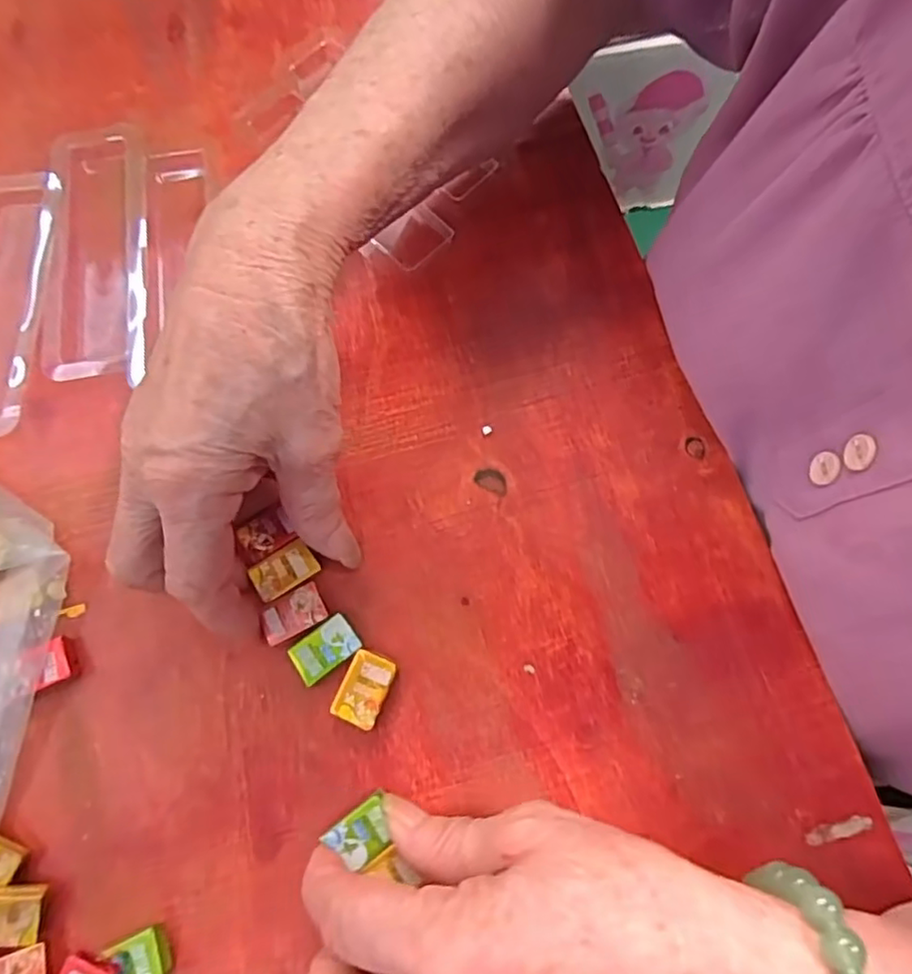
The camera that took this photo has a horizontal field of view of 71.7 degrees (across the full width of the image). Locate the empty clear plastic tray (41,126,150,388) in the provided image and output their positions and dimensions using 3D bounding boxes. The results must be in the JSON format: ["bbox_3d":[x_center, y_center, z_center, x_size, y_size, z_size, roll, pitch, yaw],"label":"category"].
[{"bbox_3d":[-0.172,-0.115,0.302,0.049,0.007,0.137,-8,73,-1],"label":"empty clear plastic tray"}]

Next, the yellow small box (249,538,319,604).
[{"bbox_3d":[-0.069,0.032,0.250,0.026,0.004,0.016,-32,75,-8],"label":"yellow small box"}]

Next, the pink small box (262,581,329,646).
[{"bbox_3d":[-0.064,0.049,0.245,0.025,0.004,0.016,-27,74,-7],"label":"pink small box"}]

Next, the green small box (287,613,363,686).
[{"bbox_3d":[-0.051,0.063,0.244,0.025,0.006,0.016,-36,76,-9],"label":"green small box"}]

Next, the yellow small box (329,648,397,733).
[{"bbox_3d":[-0.035,0.077,0.240,0.017,0.008,0.026,21,75,7],"label":"yellow small box"}]

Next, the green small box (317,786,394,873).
[{"bbox_3d":[-0.032,0.122,0.223,0.024,0.006,0.017,-38,76,-10],"label":"green small box"}]

